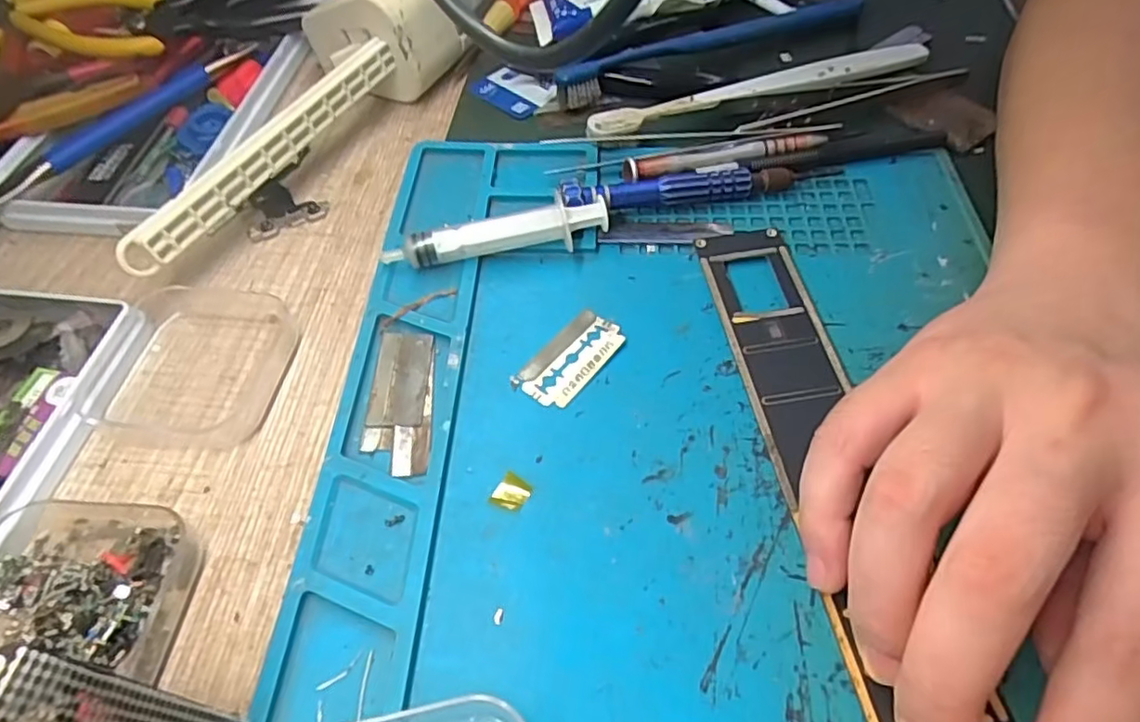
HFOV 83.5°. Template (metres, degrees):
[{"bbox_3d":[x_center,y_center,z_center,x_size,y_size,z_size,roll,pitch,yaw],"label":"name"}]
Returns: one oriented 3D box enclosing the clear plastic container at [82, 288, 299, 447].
[{"bbox_3d":[-0.140,-0.002,0.241,0.063,0.013,0.069,3,54,4],"label":"clear plastic container"}]

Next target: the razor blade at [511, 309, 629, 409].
[{"bbox_3d":[0.000,-0.001,0.233,0.022,0.004,0.042,35,62,24],"label":"razor blade"}]

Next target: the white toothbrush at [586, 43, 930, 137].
[{"bbox_3d":[0.097,-0.132,0.309,0.185,0.006,0.019,-18,55,-11],"label":"white toothbrush"}]

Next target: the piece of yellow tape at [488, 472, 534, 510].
[{"bbox_3d":[-0.019,0.042,0.204,0.011,0.004,0.011,29,60,21],"label":"piece of yellow tape"}]

